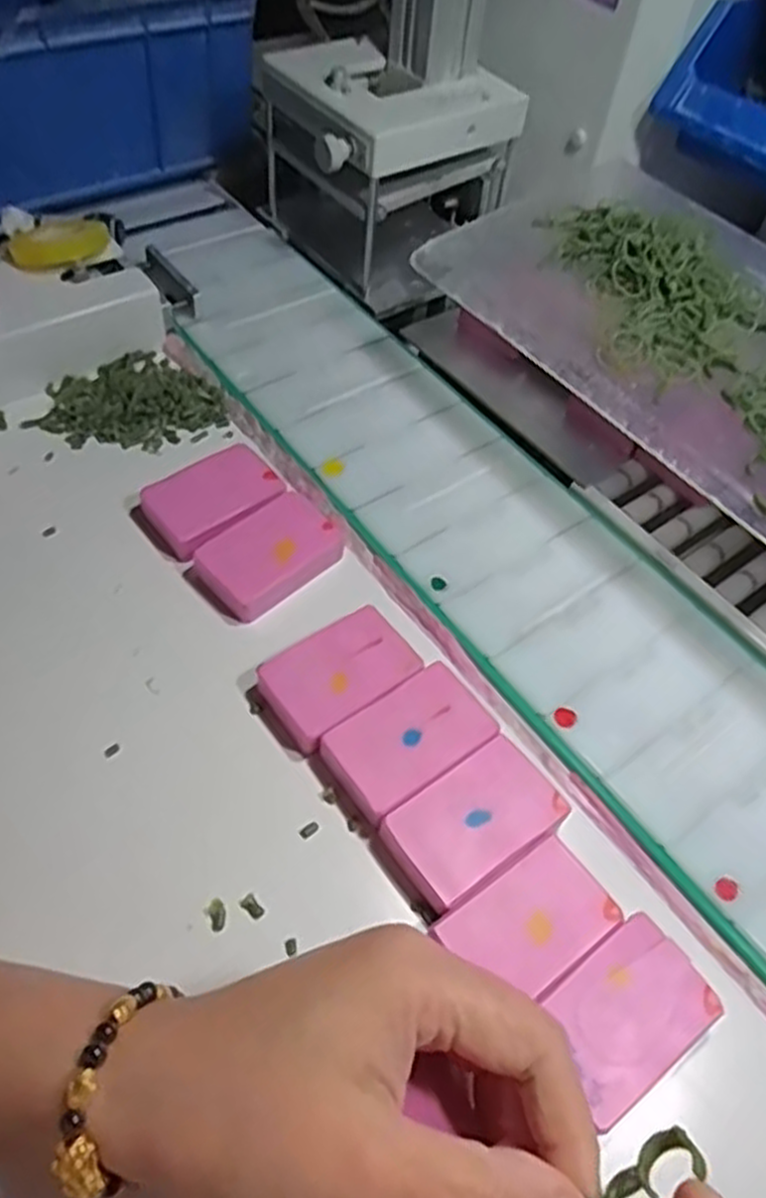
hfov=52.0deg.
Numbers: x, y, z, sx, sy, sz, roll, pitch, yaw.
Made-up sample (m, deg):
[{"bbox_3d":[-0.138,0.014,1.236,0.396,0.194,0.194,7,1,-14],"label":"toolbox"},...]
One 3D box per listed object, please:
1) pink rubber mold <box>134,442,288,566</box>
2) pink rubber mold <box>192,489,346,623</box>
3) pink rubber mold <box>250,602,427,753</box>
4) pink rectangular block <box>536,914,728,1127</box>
[{"bbox_3d":[-0.091,-0.053,0.423,0.071,0.019,0.051,-36,65,-26],"label":"pink rubber mold"},{"bbox_3d":[-0.057,-0.022,0.403,0.046,0.019,0.071,40,60,21],"label":"pink rubber mold"},{"bbox_3d":[-0.021,0.036,0.368,0.068,0.018,0.046,-30,62,-24],"label":"pink rubber mold"},{"bbox_3d":[0.090,0.154,0.292,0.061,0.014,0.043,-29,62,-23],"label":"pink rectangular block"}]

